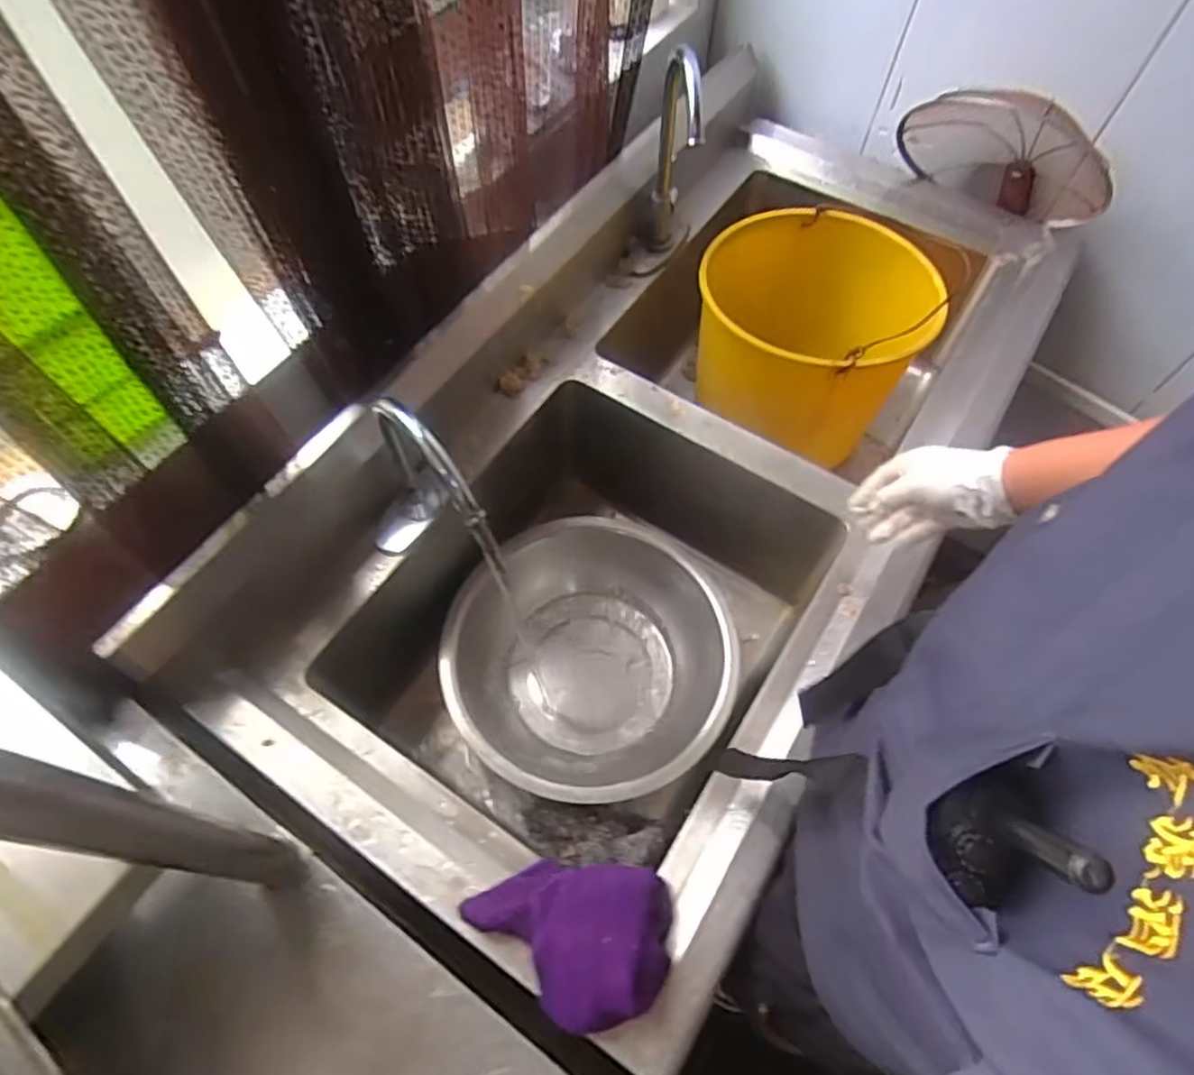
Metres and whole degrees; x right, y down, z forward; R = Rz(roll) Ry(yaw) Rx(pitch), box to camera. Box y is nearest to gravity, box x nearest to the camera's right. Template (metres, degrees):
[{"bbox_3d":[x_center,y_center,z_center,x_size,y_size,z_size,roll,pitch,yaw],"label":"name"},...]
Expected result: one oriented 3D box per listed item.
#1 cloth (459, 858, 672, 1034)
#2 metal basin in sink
[{"bbox_3d":[-0.026,0.337,0.606,0.178,0.058,0.120,5,63,2],"label":"cloth"},{"bbox_3d":[-0.016,0.156,0.966,0.356,0.139,0.366,0,63,0],"label":"metal basin in sink"}]

